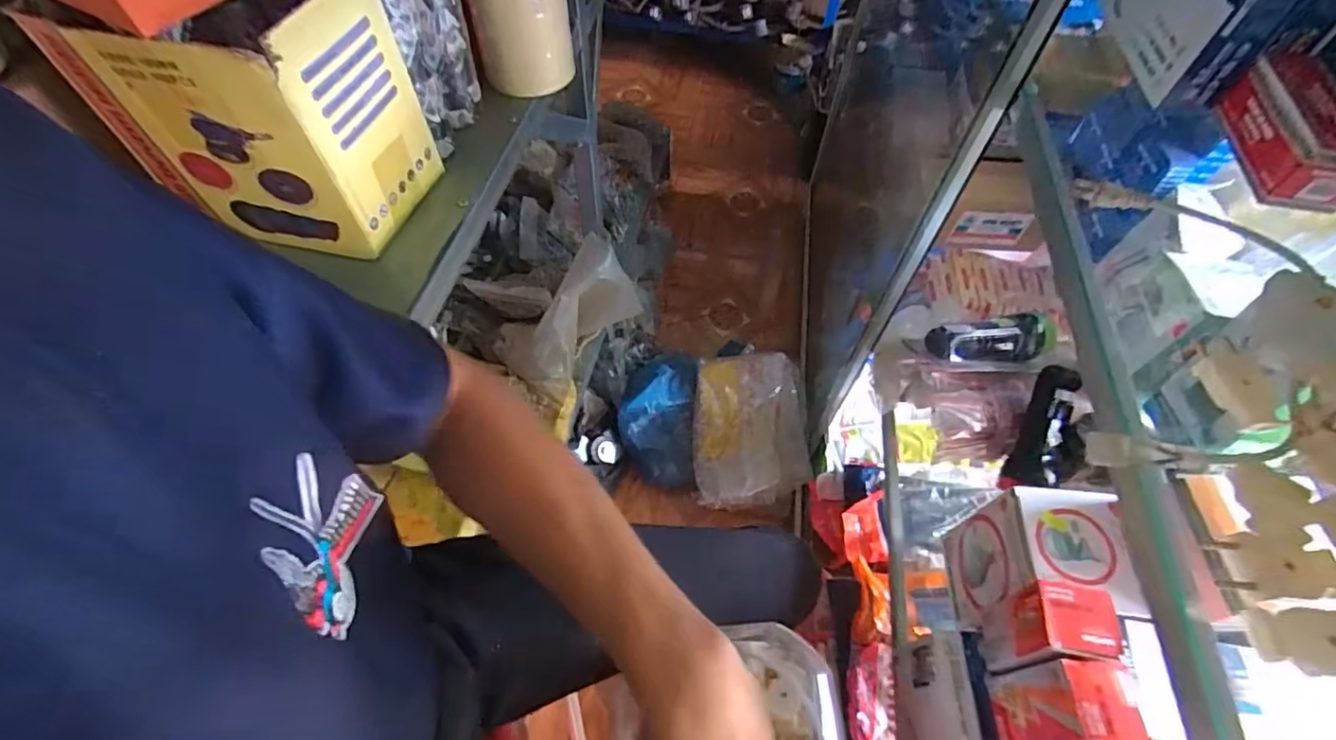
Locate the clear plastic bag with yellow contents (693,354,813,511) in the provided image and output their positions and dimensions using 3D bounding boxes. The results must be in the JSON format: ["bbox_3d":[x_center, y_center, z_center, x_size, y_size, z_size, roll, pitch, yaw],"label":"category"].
[{"bbox_3d":[0.153,0.113,1.099,0.201,0.084,0.283,-1,58,-2],"label":"clear plastic bag with yellow contents"}]

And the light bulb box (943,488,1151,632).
[{"bbox_3d":[0.348,0.184,0.555,0.104,0.131,0.104,2,58,-1],"label":"light bulb box"}]

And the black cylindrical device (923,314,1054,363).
[{"bbox_3d":[0.397,-0.036,0.717,0.155,0.045,0.049,-9,59,-7],"label":"black cylindrical device"}]

